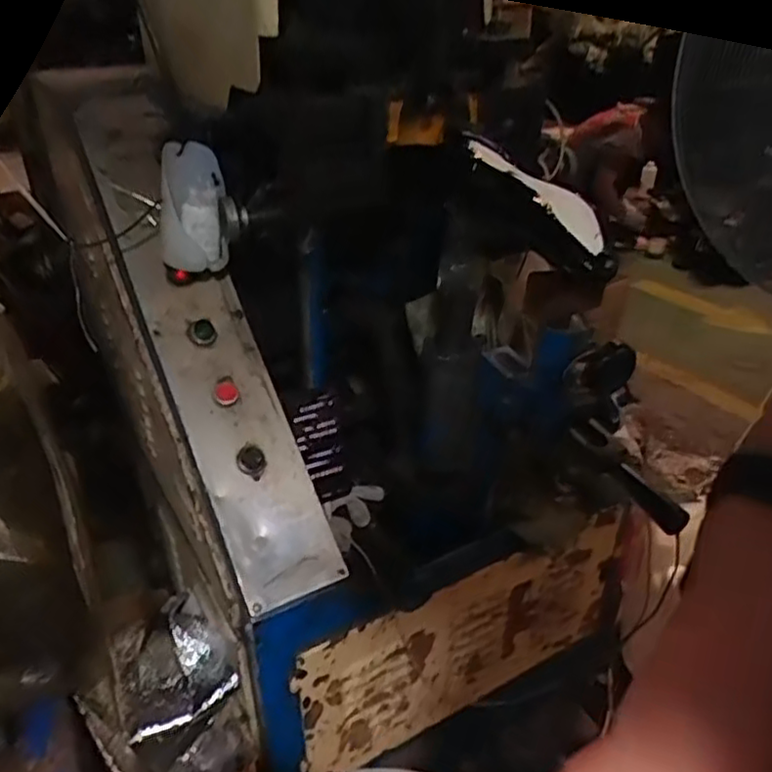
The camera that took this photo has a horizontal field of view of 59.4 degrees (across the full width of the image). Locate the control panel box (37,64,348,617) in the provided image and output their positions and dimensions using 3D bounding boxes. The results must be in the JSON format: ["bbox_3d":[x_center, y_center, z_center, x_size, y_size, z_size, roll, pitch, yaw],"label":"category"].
[{"bbox_3d":[-0.267,-0.119,0.884,0.149,0.090,0.826,-19,77,-28],"label":"control panel box"}]

